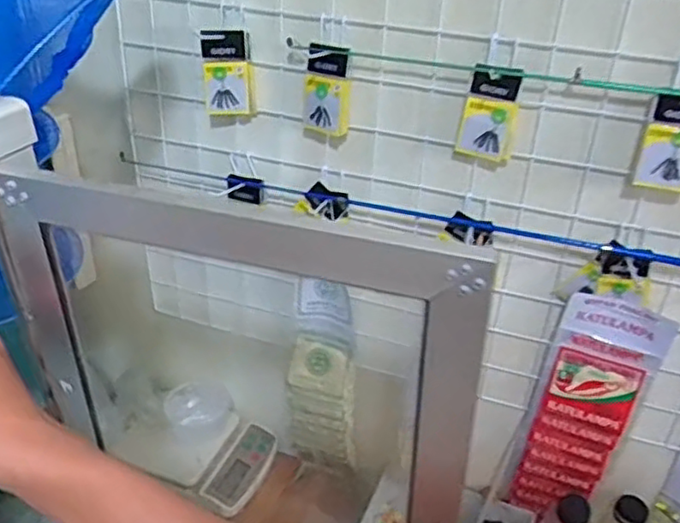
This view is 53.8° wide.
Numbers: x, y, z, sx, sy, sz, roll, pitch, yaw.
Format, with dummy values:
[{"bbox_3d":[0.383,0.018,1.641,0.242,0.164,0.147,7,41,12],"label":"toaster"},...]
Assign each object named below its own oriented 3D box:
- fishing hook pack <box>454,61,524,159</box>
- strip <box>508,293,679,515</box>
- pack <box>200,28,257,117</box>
[{"bbox_3d":[0.156,-0.154,0.700,0.055,0.095,0.019,10,33,12],"label":"fishing hook pack"},{"bbox_3d":[0.307,0.203,0.842,0.119,0.357,0.030,13,33,15],"label":"strip"},{"bbox_3d":[-0.129,-0.217,0.778,0.053,0.102,0.025,-1,33,0],"label":"pack"}]

